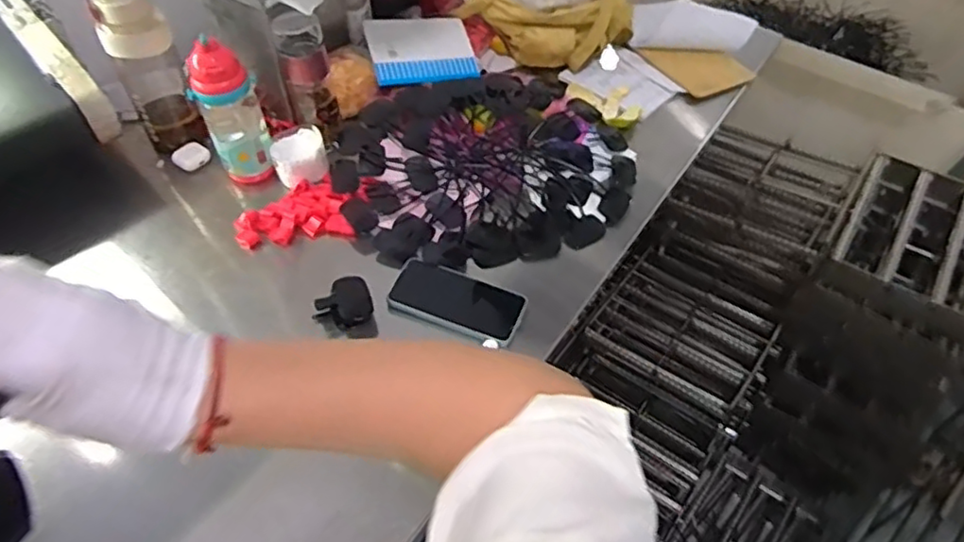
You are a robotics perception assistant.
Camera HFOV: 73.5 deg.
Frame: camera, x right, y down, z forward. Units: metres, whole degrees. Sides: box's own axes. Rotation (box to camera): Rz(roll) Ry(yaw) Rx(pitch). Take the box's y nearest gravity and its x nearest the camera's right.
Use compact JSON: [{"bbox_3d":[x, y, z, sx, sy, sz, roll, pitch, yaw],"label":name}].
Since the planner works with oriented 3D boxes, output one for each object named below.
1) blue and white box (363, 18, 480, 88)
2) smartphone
[{"bbox_3d":[-0.095,-0.353,1.029,0.166,0.046,0.122,-12,52,-11],"label":"blue and white box"},{"bbox_3d":[-0.030,0.036,0.786,0.157,0.014,0.077,15,52,11],"label":"smartphone"}]

